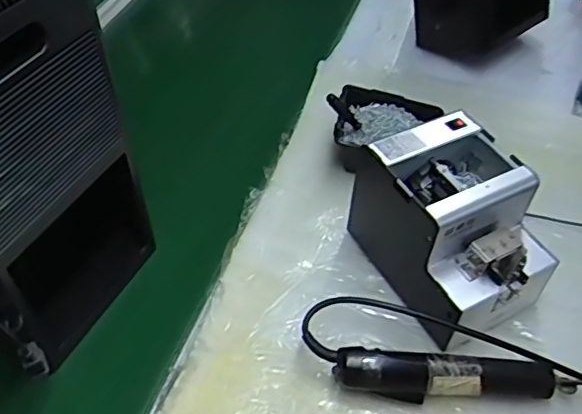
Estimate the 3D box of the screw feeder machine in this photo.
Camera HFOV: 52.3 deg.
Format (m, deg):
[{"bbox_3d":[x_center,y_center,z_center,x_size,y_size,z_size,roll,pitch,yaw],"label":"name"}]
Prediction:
[{"bbox_3d":[0.167,0.023,0.600,0.132,0.139,0.171,-19,50,-17],"label":"screw feeder machine"}]

